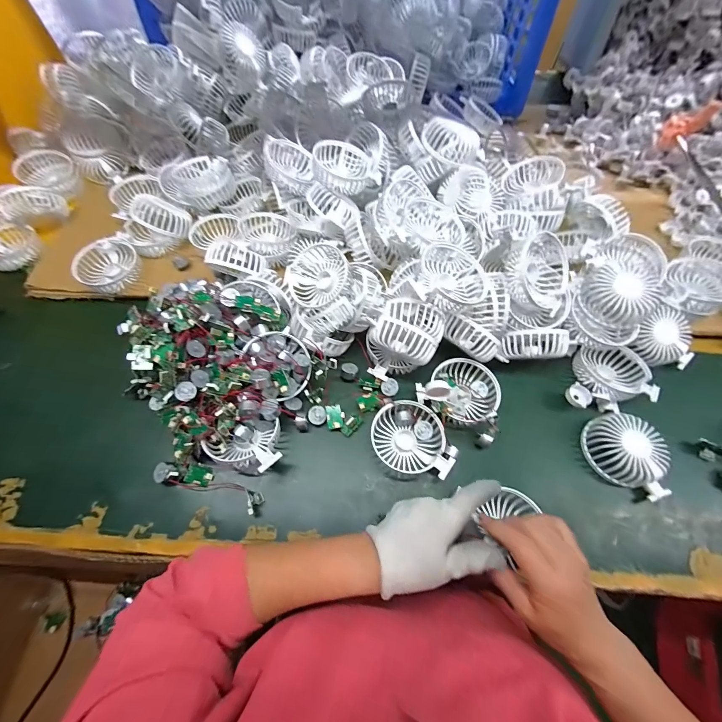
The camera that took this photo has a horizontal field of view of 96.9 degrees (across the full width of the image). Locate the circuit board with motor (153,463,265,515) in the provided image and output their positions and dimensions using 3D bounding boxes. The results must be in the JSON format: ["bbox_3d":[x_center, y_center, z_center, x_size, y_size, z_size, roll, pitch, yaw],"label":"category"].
[{"bbox_3d":[-0.177,0.144,0.375,0.128,0.021,0.031,15,63,7],"label":"circuit board with motor"}]

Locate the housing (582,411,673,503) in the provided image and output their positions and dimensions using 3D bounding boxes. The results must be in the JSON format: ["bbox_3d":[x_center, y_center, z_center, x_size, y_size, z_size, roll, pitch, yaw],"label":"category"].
[{"bbox_3d":[0.322,0.109,0.386,0.084,0.033,0.079,24,64,12],"label":"housing"}]

